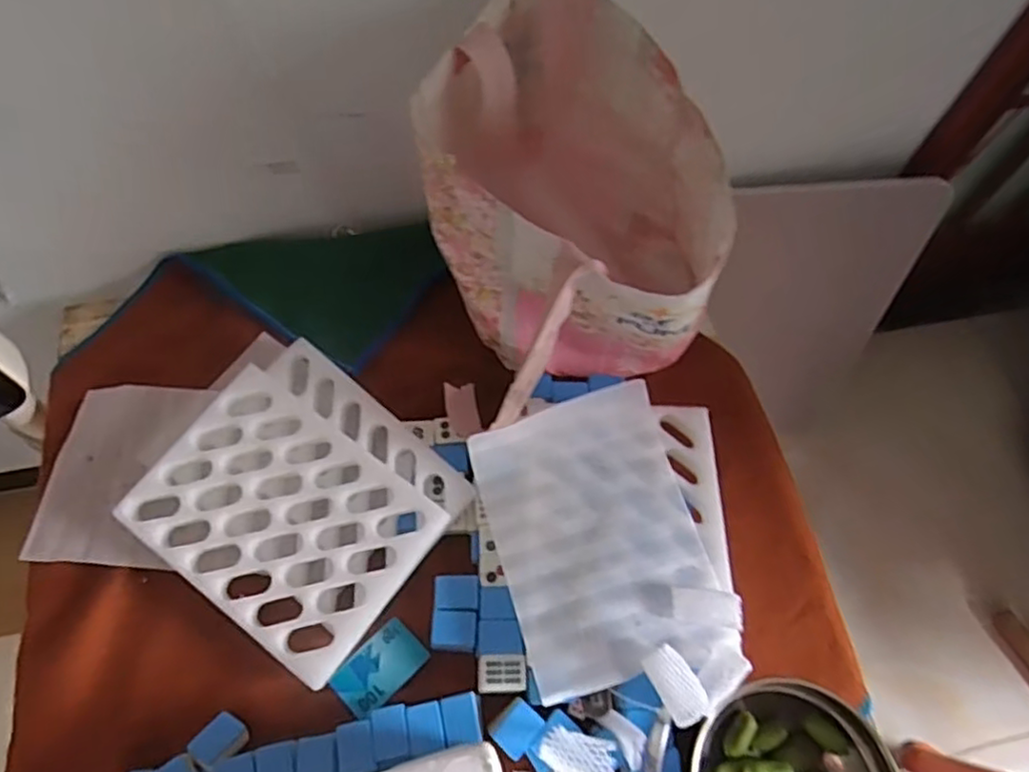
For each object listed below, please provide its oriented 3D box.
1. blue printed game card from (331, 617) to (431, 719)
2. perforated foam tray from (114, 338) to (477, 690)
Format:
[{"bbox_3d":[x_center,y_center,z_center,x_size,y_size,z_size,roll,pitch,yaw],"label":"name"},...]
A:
[{"bbox_3d":[-0.132,0.280,0.670,0.055,0.010,0.087,41,68,16],"label":"blue printed game card"},{"bbox_3d":[-0.220,0.119,0.706,0.277,0.056,0.253,34,67,14],"label":"perforated foam tray"}]

